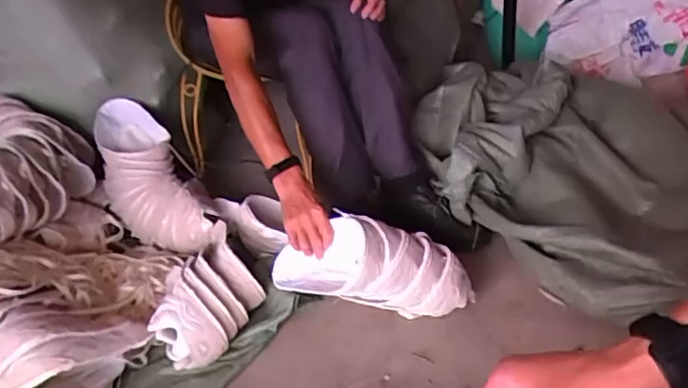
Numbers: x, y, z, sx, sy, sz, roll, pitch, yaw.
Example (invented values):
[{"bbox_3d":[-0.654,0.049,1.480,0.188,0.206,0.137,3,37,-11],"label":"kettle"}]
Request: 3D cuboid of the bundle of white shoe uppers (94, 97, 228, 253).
[{"bbox_3d":[-0.470,-0.058,1.424,0.191,0.156,0.490,-24,57,-25],"label":"bundle of white shoe uppers"}]

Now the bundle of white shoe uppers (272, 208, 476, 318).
[{"bbox_3d":[0.049,0.144,1.159,0.376,0.189,0.120,-3,34,3],"label":"bundle of white shoe uppers"}]

